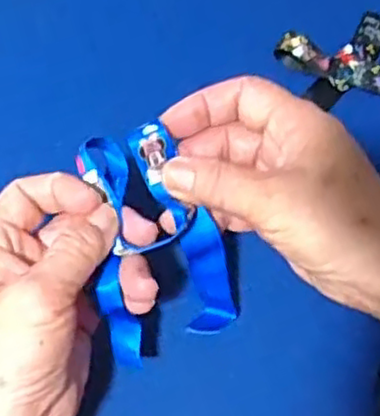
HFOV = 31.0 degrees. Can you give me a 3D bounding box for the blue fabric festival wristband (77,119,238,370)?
[{"bbox_3d":[-0.021,0.018,0.363,0.069,0.086,0.104,-18,68,-8],"label":"blue fabric festival wristband"}]

